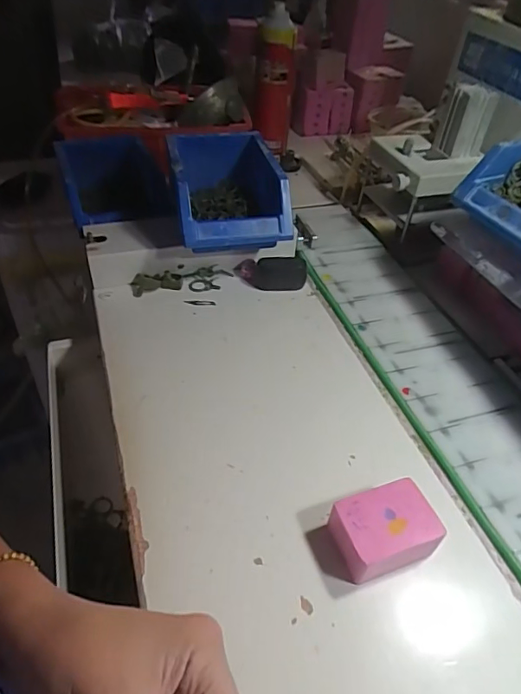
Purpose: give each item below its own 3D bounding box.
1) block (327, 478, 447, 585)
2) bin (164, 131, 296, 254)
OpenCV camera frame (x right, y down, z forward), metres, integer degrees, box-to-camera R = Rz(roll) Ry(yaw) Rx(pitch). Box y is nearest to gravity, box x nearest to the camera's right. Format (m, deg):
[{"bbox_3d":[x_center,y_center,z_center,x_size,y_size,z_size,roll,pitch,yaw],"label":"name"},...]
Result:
[{"bbox_3d":[0.091,0.135,0.359,0.073,0.037,0.050,-14,47,-16],"label":"block"},{"bbox_3d":[-0.041,-0.192,0.589,0.124,0.071,0.188,-6,45,-11],"label":"bin"}]

